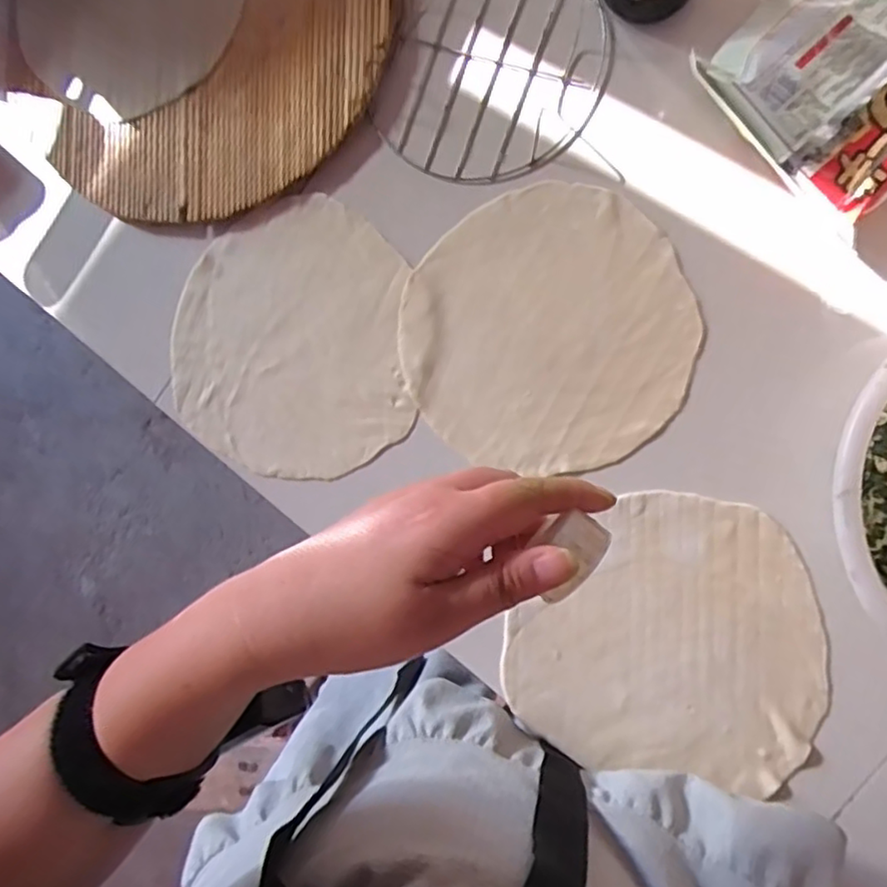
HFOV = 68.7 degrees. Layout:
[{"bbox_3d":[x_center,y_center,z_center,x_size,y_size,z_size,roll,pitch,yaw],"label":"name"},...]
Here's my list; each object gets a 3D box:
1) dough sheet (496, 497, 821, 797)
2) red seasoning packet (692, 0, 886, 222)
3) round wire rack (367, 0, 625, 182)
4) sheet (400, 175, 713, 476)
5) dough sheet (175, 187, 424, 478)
[{"bbox_3d":[0.160,0.140,0.475,0.214,0.004,0.198,4,89,11],"label":"dough sheet"},{"bbox_3d":[0.268,-0.245,0.418,0.148,0.026,0.149,-41,80,8],"label":"red seasoning packet"},{"bbox_3d":[0.038,-0.297,0.497,0.183,0.018,0.183,0,90,6],"label":"round wire rack"},{"bbox_3d":[0.076,-0.082,0.490,0.208,0.007,0.207,-23,87,7],"label":"sheet"},{"bbox_3d":[-0.124,-0.083,0.531,0.200,0.010,0.216,-3,93,4],"label":"dough sheet"}]

